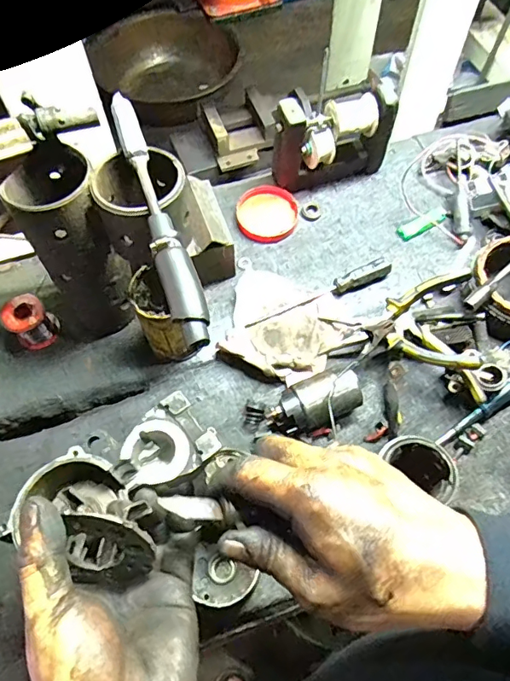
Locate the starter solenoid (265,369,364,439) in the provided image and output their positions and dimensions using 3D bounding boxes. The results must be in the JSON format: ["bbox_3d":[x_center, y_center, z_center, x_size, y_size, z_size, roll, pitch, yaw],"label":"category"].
[{"bbox_3d":[0.069,0.076,0.560,0.106,0.054,0.054,-17,63,-9],"label":"starter solenoid"}]

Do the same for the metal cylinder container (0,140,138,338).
[{"bbox_3d":[-0.193,-0.098,0.538,0.082,0.210,0.096,-16,62,-8],"label":"metal cylinder container"}]

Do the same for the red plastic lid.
[{"bbox_3d":[0.018,-0.183,0.698,0.085,0.012,0.087,1,74,-5],"label":"red plastic lid"}]

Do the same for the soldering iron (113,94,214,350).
[{"bbox_3d":[-0.085,-0.111,0.415,0.028,0.039,0.252,-18,63,-9],"label":"soldering iron"}]

